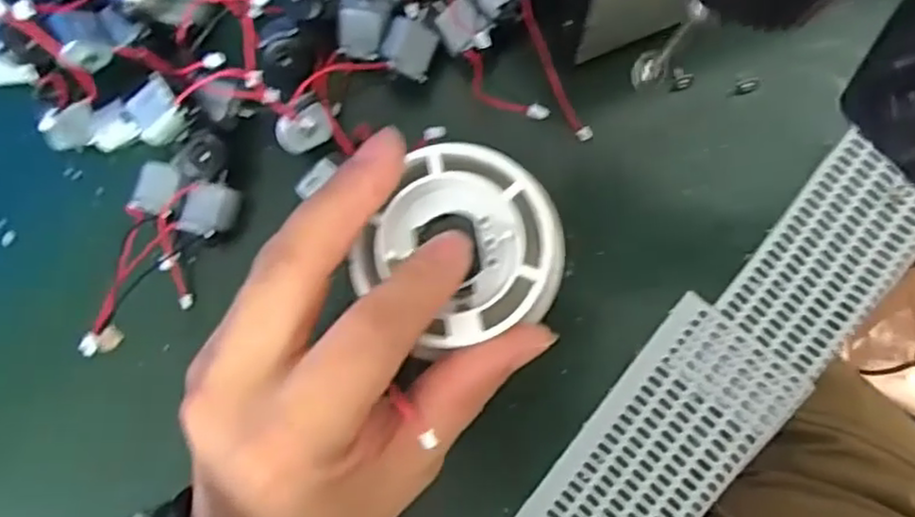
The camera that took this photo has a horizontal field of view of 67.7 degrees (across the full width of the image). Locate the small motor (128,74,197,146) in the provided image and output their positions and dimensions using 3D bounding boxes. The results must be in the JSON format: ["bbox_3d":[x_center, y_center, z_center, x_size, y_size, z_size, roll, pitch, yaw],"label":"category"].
[{"bbox_3d":[-0.108,-0.053,0.248,0.020,0.014,0.019,-34,81,2],"label":"small motor"}]

